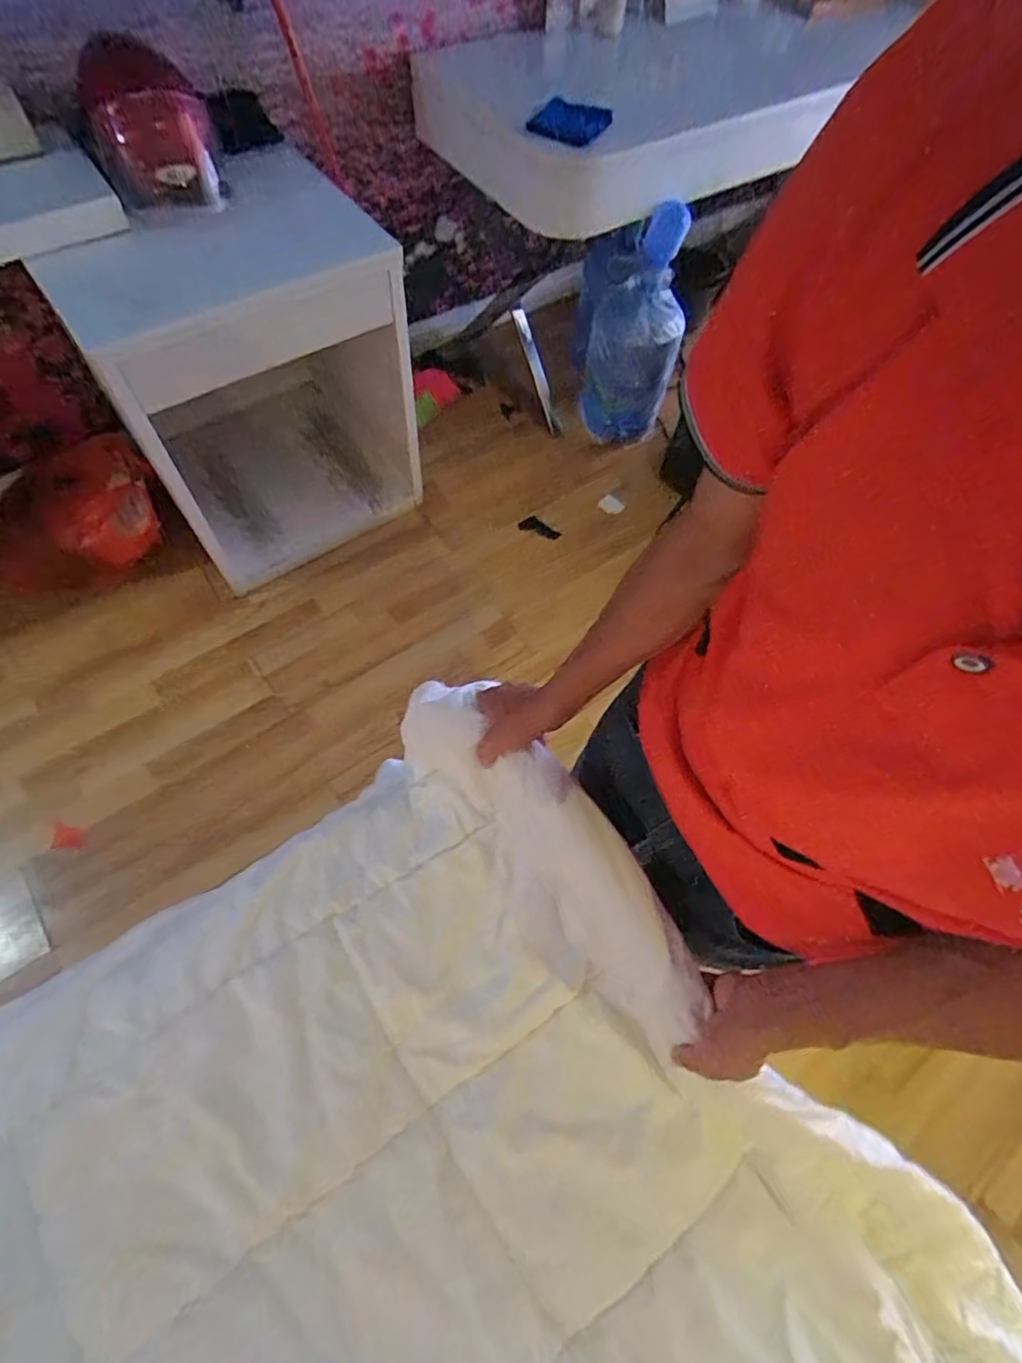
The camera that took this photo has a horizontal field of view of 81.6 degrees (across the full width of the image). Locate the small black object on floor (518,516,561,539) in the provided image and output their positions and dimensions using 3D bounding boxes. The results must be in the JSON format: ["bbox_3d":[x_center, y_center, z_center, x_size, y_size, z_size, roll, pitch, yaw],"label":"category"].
[{"bbox_3d":[0.088,-0.460,1.770,0.124,0.013,0.062,20,65,7],"label":"small black object on floor"}]

